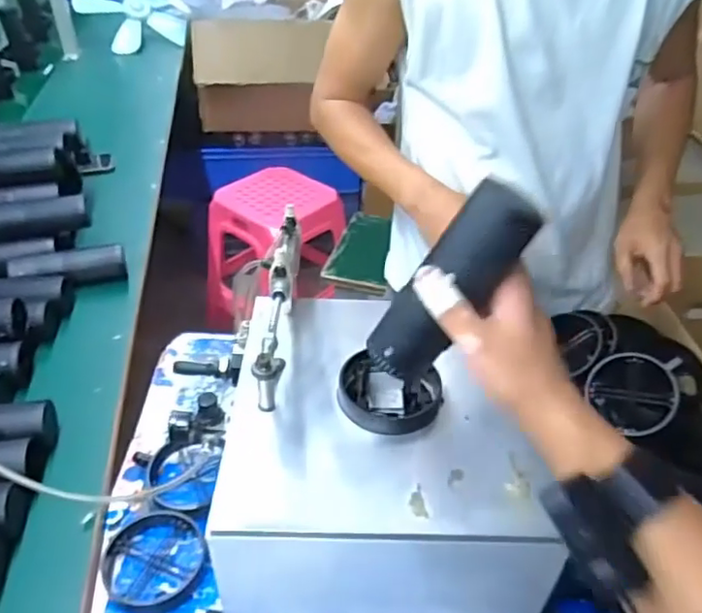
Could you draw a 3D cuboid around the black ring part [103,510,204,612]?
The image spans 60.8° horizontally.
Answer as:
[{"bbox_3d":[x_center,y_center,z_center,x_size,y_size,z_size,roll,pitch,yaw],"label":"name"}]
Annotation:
[{"bbox_3d":[-0.200,0.254,0.609,0.100,0.013,0.104,2,39,-1],"label":"black ring part"}]

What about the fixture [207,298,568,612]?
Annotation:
[{"bbox_3d":[0.031,0.150,0.635,0.300,0.161,0.290,2,39,-1],"label":"fixture"}]

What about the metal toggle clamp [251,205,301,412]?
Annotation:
[{"bbox_3d":[-0.079,-0.005,0.637,0.026,0.090,0.242,3,39,0],"label":"metal toggle clamp"}]

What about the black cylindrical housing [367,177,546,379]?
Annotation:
[{"bbox_3d":[0.075,-0.015,0.449,0.044,0.164,0.046,30,22,-14],"label":"black cylindrical housing"}]

